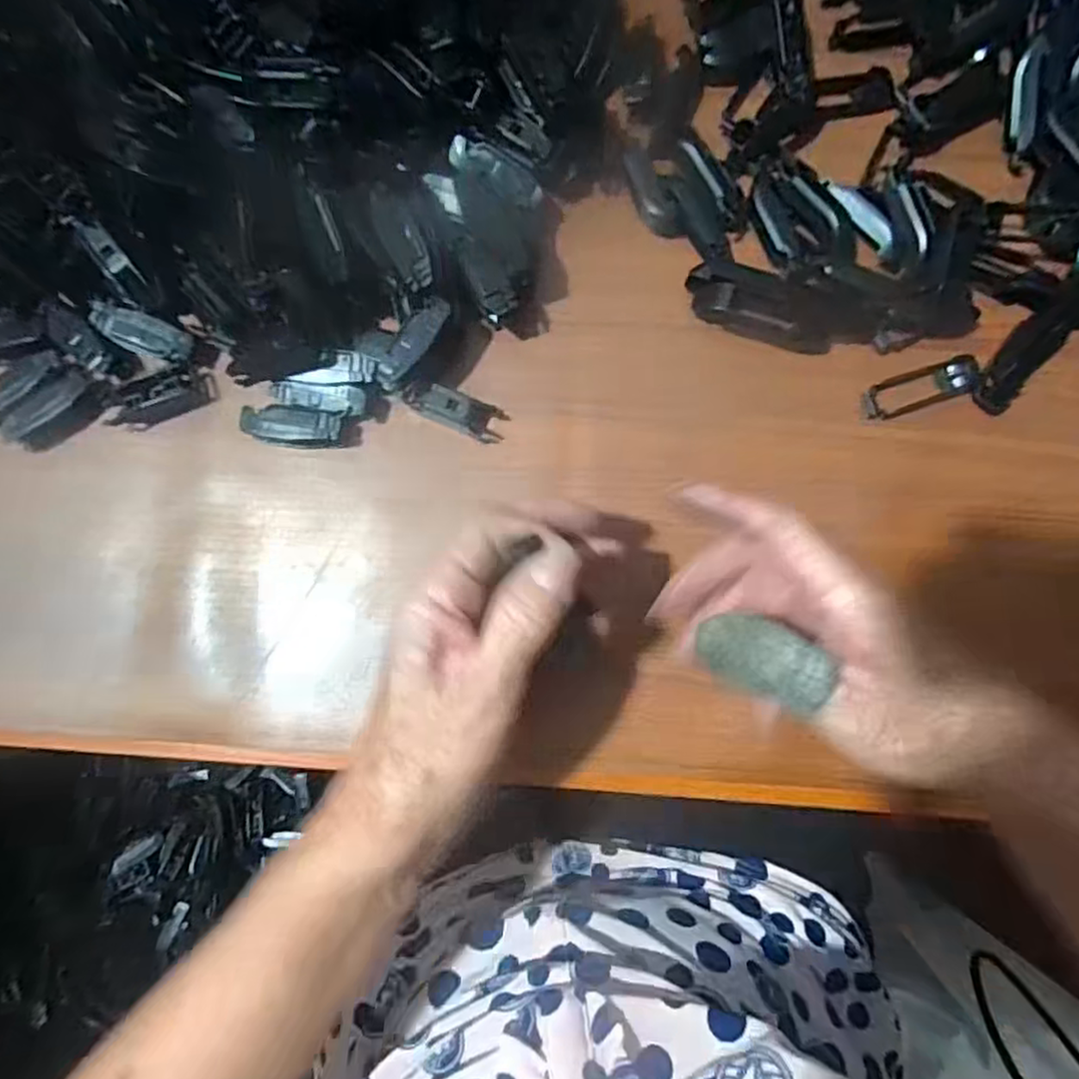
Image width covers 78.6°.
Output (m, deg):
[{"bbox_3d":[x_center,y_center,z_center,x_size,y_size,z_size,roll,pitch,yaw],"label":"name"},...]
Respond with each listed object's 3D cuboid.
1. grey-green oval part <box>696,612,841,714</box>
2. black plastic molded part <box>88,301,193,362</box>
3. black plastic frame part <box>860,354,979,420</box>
[{"bbox_3d":[0.076,0.041,0.222,0.044,0.009,0.023,21,86,2],"label":"grey-green oval part"},{"bbox_3d":[-0.199,-0.103,0.329,0.049,0.012,0.018,22,86,2],"label":"black plastic molded part"},{"bbox_3d":[0.191,-0.076,0.330,0.058,0.009,0.019,-17,85,-1],"label":"black plastic frame part"}]

